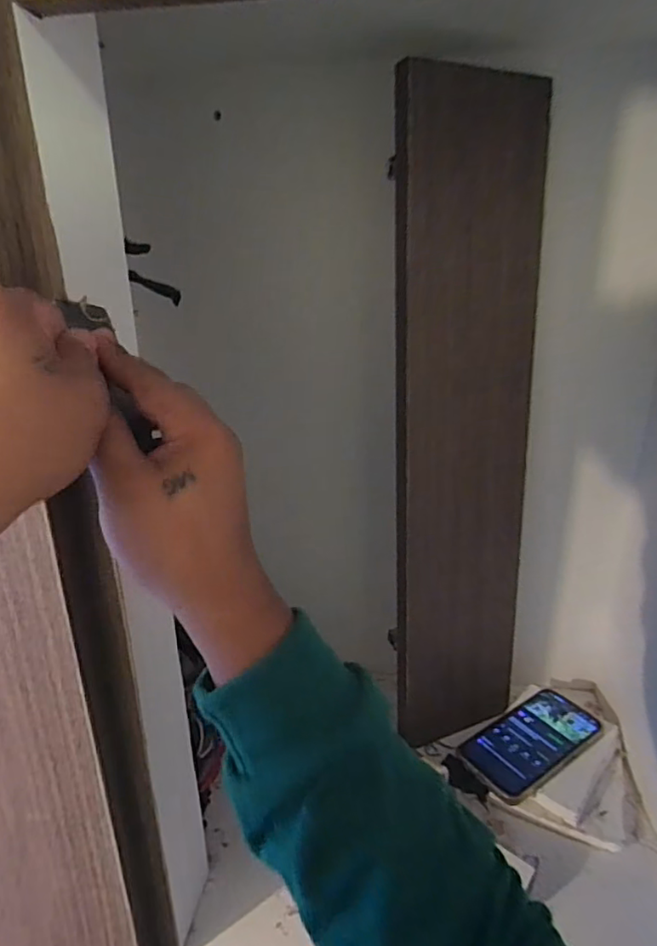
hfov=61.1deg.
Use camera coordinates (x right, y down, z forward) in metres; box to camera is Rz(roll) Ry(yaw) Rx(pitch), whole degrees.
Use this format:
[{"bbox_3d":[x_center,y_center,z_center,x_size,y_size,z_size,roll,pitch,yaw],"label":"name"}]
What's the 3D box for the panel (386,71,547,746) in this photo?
[{"bbox_3d":[0.145,-0.022,0.574,0.154,0.654,0.025,-11,20,-23],"label":"panel"}]

